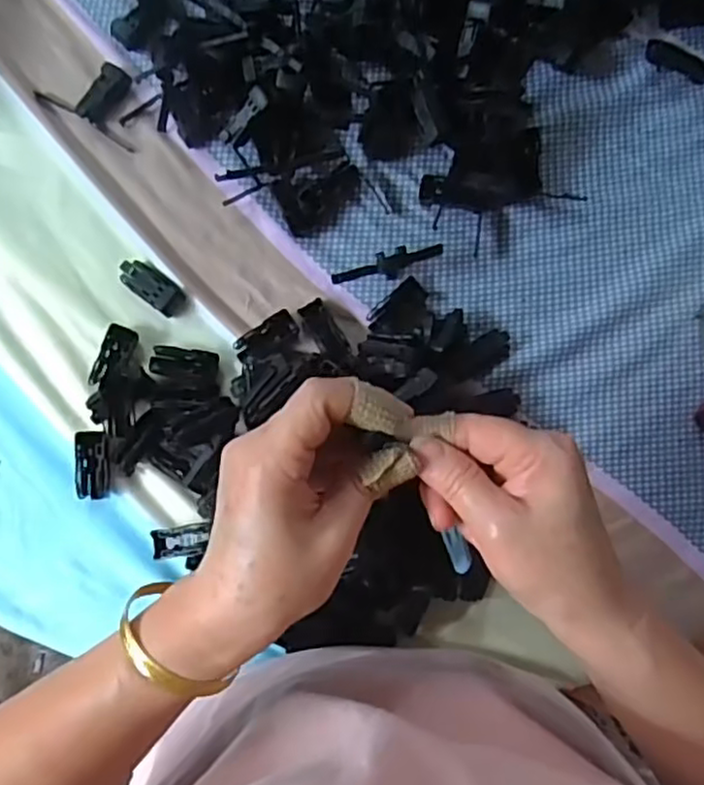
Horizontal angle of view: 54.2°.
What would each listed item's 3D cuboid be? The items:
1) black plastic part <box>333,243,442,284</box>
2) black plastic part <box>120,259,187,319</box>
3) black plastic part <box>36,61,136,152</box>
[{"bbox_3d":[0.027,-0.094,0.505,0.084,0.008,0.020,-20,86,-3],"label":"black plastic part"},{"bbox_3d":[-0.143,-0.076,0.493,0.050,0.011,0.022,39,86,2],"label":"black plastic part"},{"bbox_3d":[-0.187,-0.221,0.508,0.079,0.010,0.048,31,85,2],"label":"black plastic part"}]

